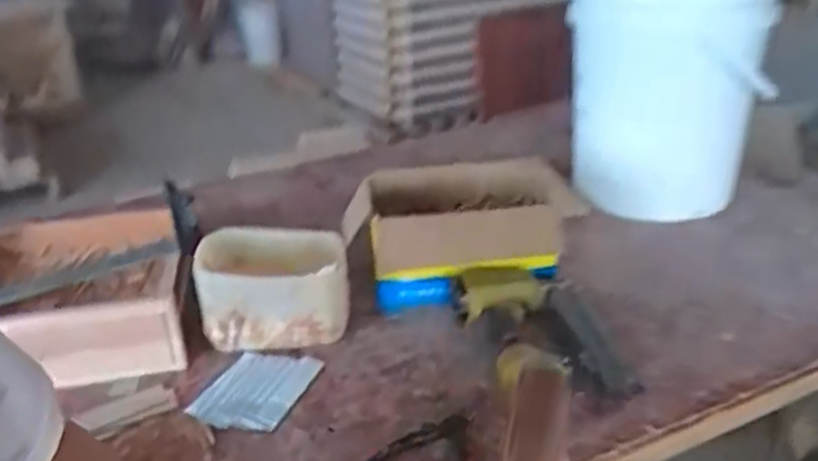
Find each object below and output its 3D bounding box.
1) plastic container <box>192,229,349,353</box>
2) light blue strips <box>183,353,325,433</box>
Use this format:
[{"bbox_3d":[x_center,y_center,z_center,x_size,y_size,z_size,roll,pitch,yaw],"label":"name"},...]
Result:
[{"bbox_3d":[-0.171,0.078,0.915,0.177,0.119,0.144,1,27,6],"label":"plastic container"},{"bbox_3d":[-0.175,0.182,0.840,0.110,0.009,0.124,7,33,20],"label":"light blue strips"}]

